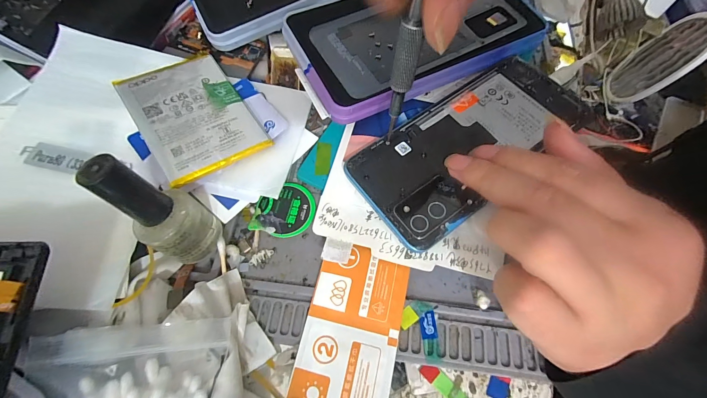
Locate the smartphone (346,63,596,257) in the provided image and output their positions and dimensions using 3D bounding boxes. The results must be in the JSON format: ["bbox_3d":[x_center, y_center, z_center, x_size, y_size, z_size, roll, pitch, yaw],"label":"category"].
[{"bbox_3d":[0.074,-0.039,0.200,0.157,0.004,0.073,-38,69,-15],"label":"smartphone"}]

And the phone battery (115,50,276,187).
[{"bbox_3d":[-0.104,-0.056,0.196,0.063,0.004,0.088,-32,75,-21],"label":"phone battery"}]

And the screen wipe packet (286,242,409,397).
[{"bbox_3d":[-0.002,0.072,0.161,0.049,0.007,0.090,11,66,7],"label":"screen wipe packet"}]

